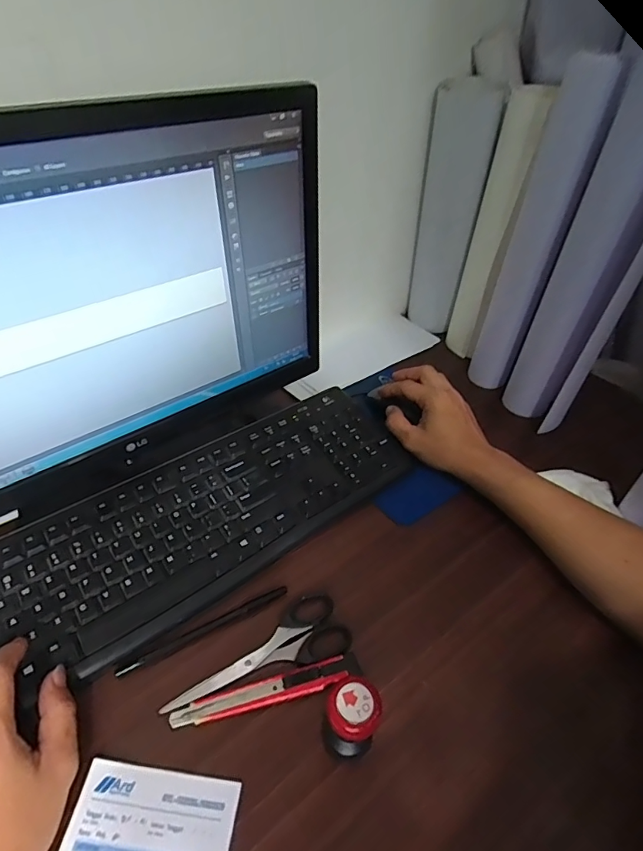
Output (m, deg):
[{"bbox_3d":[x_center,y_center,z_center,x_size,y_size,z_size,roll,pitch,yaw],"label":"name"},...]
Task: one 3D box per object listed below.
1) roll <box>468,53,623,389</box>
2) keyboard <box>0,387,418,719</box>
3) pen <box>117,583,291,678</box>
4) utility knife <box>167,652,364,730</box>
[{"bbox_3d":[0.238,-0.194,0.547,0.058,0.360,0.067,18,45,14],"label":"roll"},{"bbox_3d":[-0.109,0.087,0.461,0.430,0.028,0.150,-25,51,-26],"label":"keyboard"},{"bbox_3d":[-0.098,0.172,0.399,0.147,0.009,0.008,-19,48,-22],"label":"pen"},{"bbox_3d":[-0.041,0.204,0.363,0.144,0.011,0.020,-8,45,-13],"label":"utility knife"}]

